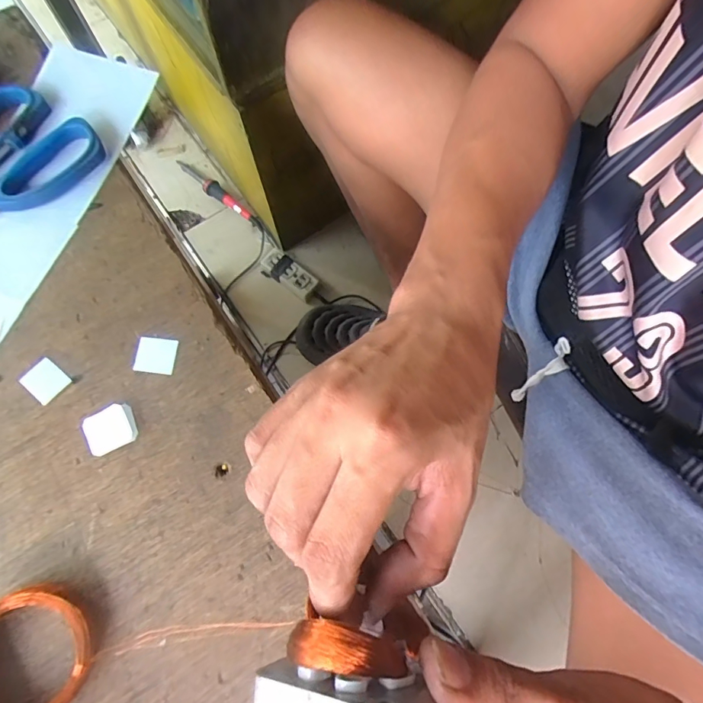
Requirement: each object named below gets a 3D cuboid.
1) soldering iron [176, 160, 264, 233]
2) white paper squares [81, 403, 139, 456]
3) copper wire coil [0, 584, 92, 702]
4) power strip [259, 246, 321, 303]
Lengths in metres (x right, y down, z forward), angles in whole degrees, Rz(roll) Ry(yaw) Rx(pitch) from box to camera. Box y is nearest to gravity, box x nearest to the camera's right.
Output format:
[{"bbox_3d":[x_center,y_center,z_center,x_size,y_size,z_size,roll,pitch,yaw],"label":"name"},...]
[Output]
[{"bbox_3d":[-0.257,-0.307,0.841,0.028,0.033,0.243,-43,77,-13],"label":"soldering iron"},{"bbox_3d":[-0.129,0.041,0.232,0.026,0.004,0.023,-26,74,-8],"label":"white paper squares"},{"bbox_3d":[-0.144,0.134,0.194,0.051,0.018,0.055,0,72,0],"label":"copper wire coil"},{"bbox_3d":[-0.110,-0.138,0.788,0.048,0.022,0.117,-43,77,-12],"label":"power strip"}]

